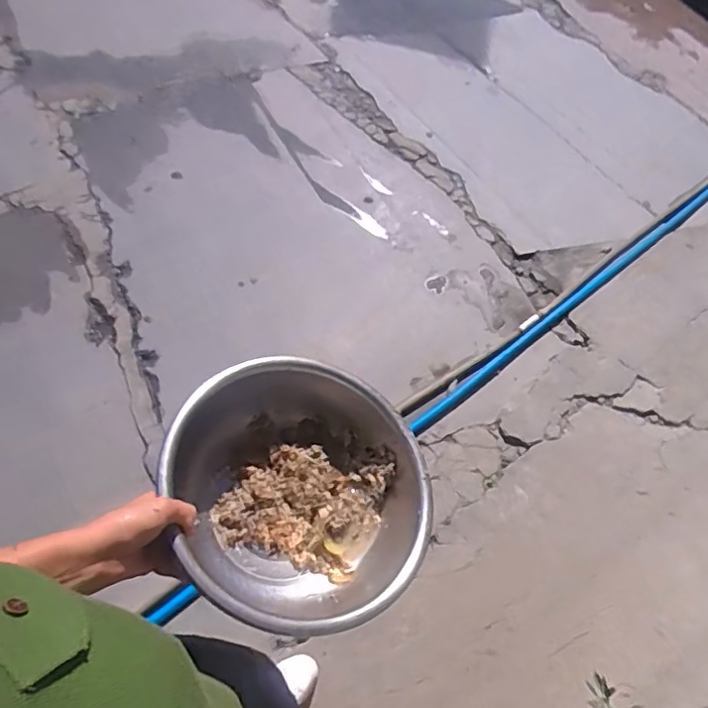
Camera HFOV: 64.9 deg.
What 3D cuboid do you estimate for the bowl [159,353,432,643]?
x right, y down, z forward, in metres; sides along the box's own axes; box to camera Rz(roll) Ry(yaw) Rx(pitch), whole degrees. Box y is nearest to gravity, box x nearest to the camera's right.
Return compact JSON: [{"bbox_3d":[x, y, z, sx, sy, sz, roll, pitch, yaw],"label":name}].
[{"bbox_3d":[-0.068,0.165,0.666,0.308,0.128,0.308,13,53,-17],"label":"bowl"}]

